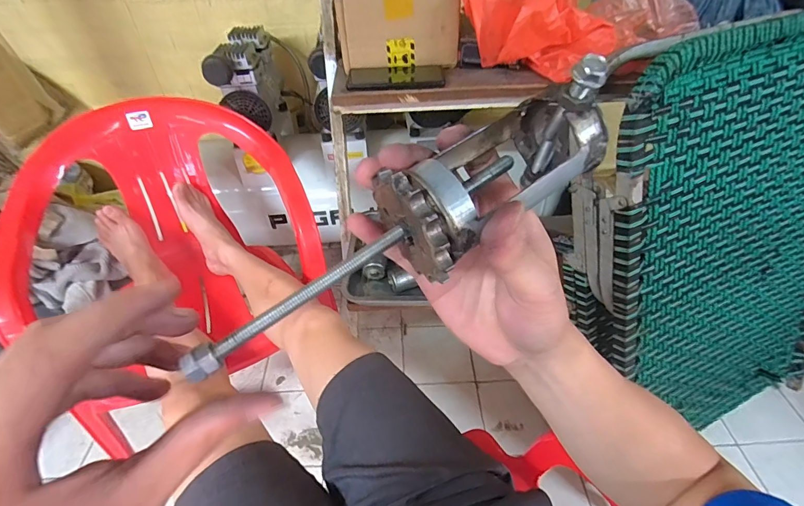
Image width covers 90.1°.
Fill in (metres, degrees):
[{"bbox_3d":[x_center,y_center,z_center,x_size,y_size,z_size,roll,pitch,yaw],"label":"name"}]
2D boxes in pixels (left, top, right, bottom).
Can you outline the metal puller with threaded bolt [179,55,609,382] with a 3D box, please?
[{"bbox_3d":[0.001,-0.016,0.181,0.209,0.064,0.054,-34,50,-13],"label":"metal puller with threaded bolt"}]

